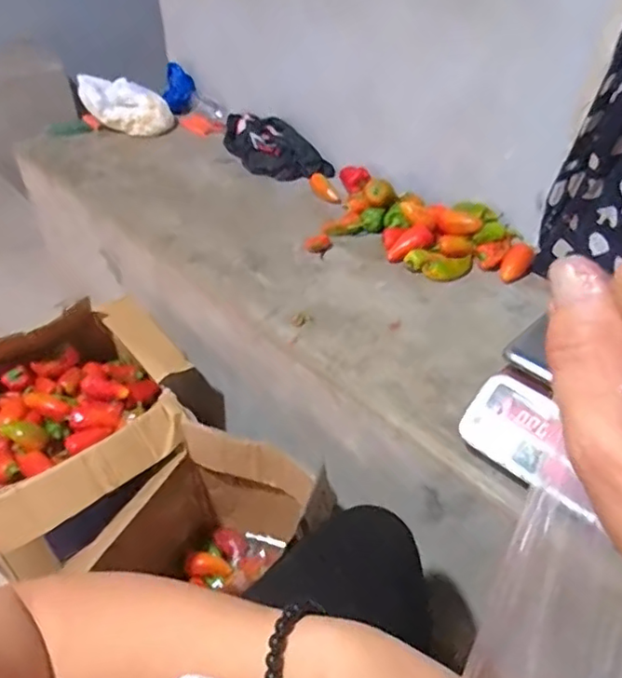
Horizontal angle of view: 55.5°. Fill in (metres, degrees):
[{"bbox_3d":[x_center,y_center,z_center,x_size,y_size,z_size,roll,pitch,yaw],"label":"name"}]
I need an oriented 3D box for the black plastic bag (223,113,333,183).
[{"bbox_3d":[-0.104,-0.430,1.282,0.137,0.068,0.328,-30,49,-28],"label":"black plastic bag"}]

